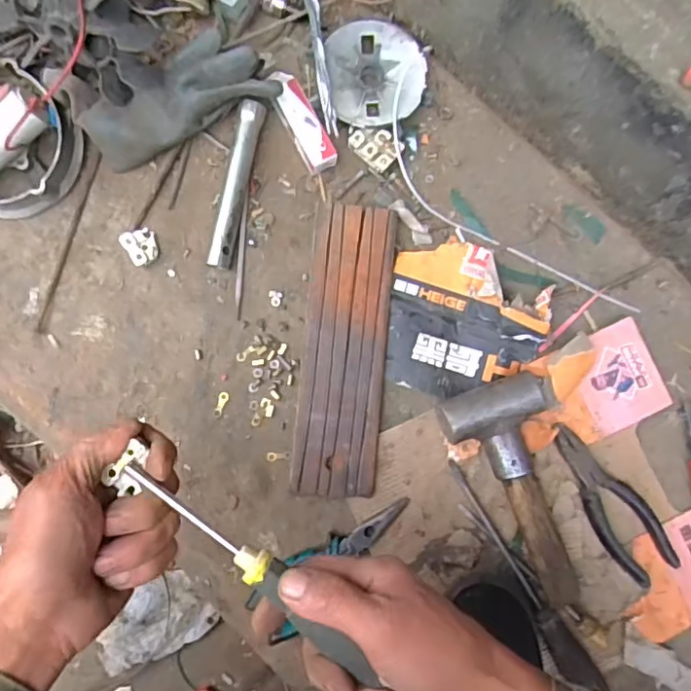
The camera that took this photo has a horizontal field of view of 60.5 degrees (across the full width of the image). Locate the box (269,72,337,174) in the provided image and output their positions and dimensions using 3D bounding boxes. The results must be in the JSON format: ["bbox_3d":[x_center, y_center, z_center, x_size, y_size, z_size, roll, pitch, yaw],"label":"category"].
[{"bbox_3d":[-0.042,-0.209,0.556,0.031,0.025,0.098,-26,85,-7],"label":"box"}]

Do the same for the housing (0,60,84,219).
[{"bbox_3d":[-0.302,-0.179,0.513,0.119,0.073,0.117,1,82,-4],"label":"housing"}]

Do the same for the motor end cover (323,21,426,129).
[{"bbox_3d":[0.030,-0.257,0.559,0.090,0.012,0.100,-8,83,-3],"label":"motor end cover"}]

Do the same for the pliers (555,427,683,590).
[{"bbox_3d":[0.235,0.145,0.538,0.052,0.020,0.157,-40,87,-8],"label":"pliers"}]

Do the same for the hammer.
[{"bbox_3d":[0.167,0.127,0.523,0.107,0.043,0.200,-20,84,-7],"label":"hammer"}]

